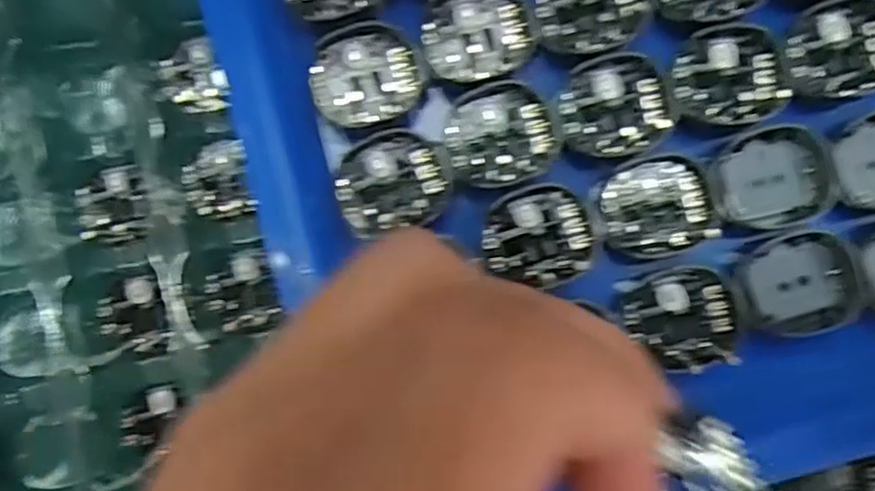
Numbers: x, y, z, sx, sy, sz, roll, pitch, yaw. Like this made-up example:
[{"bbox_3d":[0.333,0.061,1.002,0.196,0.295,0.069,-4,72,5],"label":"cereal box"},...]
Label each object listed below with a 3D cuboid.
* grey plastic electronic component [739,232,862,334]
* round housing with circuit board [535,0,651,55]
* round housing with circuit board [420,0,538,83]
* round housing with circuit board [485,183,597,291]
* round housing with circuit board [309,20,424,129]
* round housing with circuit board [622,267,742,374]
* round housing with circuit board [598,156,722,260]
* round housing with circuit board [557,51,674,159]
[{"bbox_3d":[0.090,0.010,0.179,0.027,0.004,0.024,-13,85,-1],"label":"grey plastic electronic component"},{"bbox_3d":[0.039,-0.061,0.181,0.027,0.004,0.024,-12,85,-1],"label":"round housing with circuit board"},{"bbox_3d":[0.010,-0.054,0.180,0.028,0.004,0.024,-11,85,-1],"label":"round housing with circuit board"},{"bbox_3d":[0.025,-0.003,0.178,0.026,0.006,0.023,14,85,1],"label":"round housing with circuit board"},{"bbox_3d":[-0.018,-0.043,0.180,0.027,0.004,0.025,0,85,0],"label":"round housing with circuit board"},{"bbox_3d":[0.060,0.018,0.176,0.026,0.005,0.025,0,85,0],"label":"round housing with circuit board"},{"bbox_3d":[0.054,-0.009,0.179,0.029,0.004,0.024,-10,85,-1],"label":"round housing with circuit board"},{"bbox_3d":[0.044,-0.035,0.179,0.027,0.004,0.025,0,85,0],"label":"round housing with circuit board"}]

